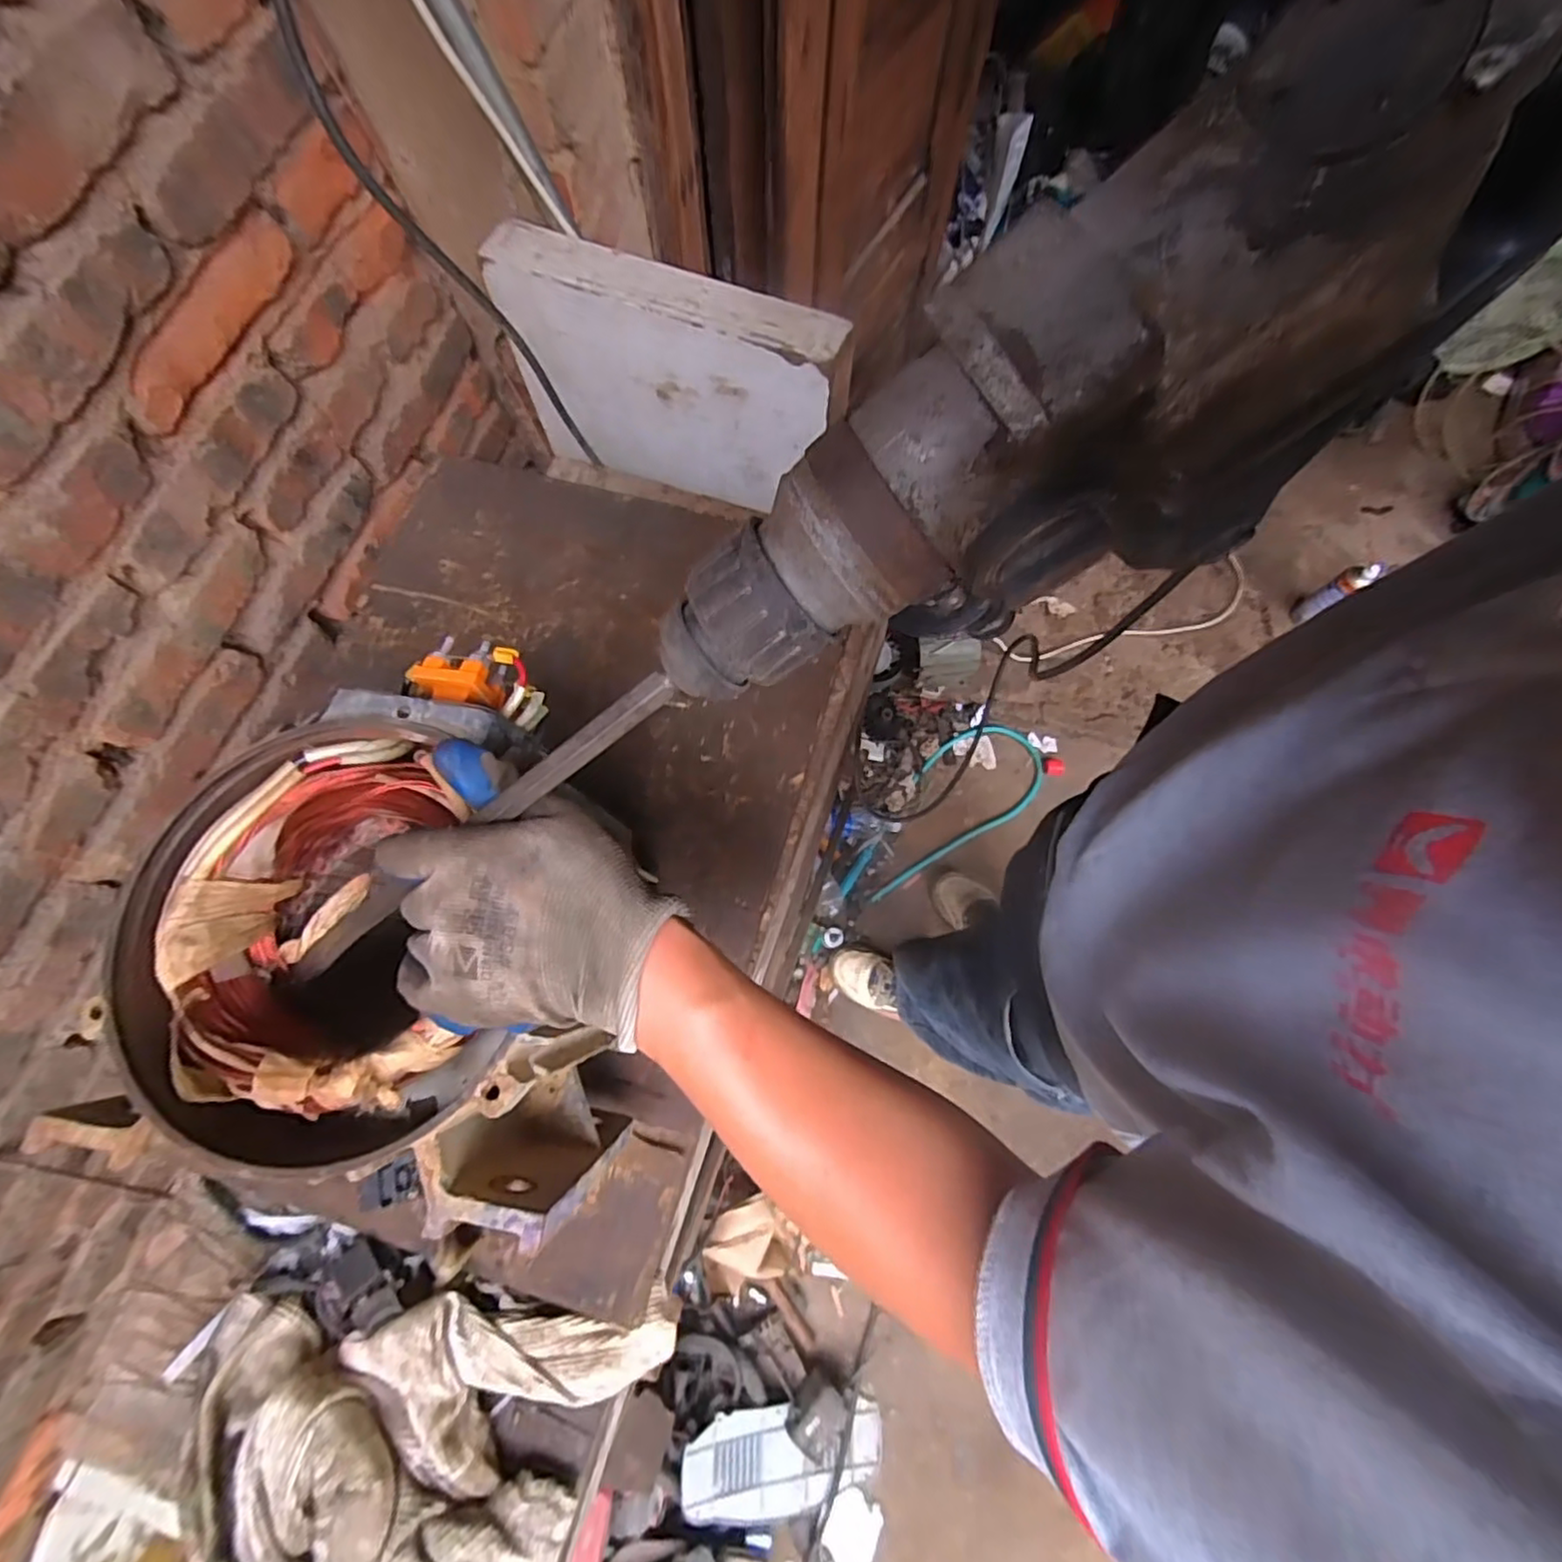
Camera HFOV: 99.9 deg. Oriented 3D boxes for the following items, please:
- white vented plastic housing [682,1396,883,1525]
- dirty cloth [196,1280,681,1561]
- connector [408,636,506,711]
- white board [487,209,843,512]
[{"bbox_3d":[0.010,1.168,1.126,0.347,0.038,0.155,6,74,-14],"label":"white vented plastic housing"},{"bbox_3d":[-0.248,0.475,0.452,0.315,0.076,0.216,3,74,1],"label":"dirty cloth"},{"bbox_3d":[-0.206,-0.069,0.416,0.056,0.029,0.041,11,74,3],"label":"connector"},{"bbox_3d":[-0.110,-0.407,0.683,0.347,0.208,0.070,22,75,6],"label":"white board"}]

